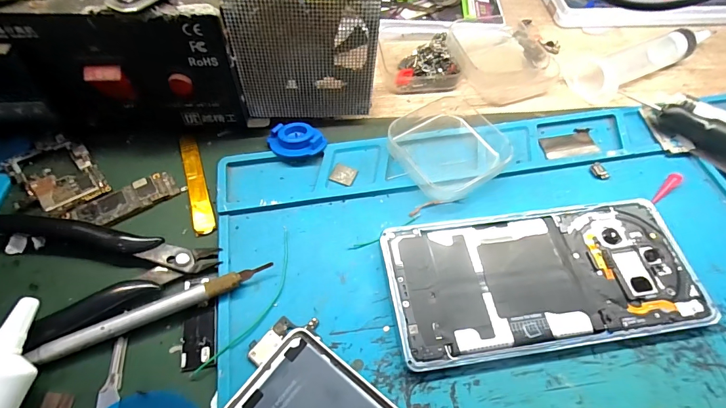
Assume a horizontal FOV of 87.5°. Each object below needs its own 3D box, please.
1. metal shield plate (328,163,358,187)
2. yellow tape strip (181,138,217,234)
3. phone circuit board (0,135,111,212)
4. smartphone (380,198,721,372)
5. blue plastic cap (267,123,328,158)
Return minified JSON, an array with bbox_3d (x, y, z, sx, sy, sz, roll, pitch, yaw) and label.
[{"bbox_3d":[-0.012,-0.019,0.232,0.015,0.004,0.014,20,60,10],"label":"metal shield plate"},{"bbox_3d":[-0.101,-0.013,0.229,0.011,0.004,0.073,-12,61,-21],"label":"yellow tape strip"},{"bbox_3d":[-0.179,-0.018,0.222,0.038,0.005,0.055,-39,67,-23],"label":"phone circuit board"},{"bbox_3d":[0.095,0.038,0.202,0.160,0.008,0.074,-7,59,-6],"label":"smartphone"},{"bbox_3d":[-0.042,-0.040,0.241,0.033,0.011,0.028,35,63,18],"label":"blue plastic cap"}]

